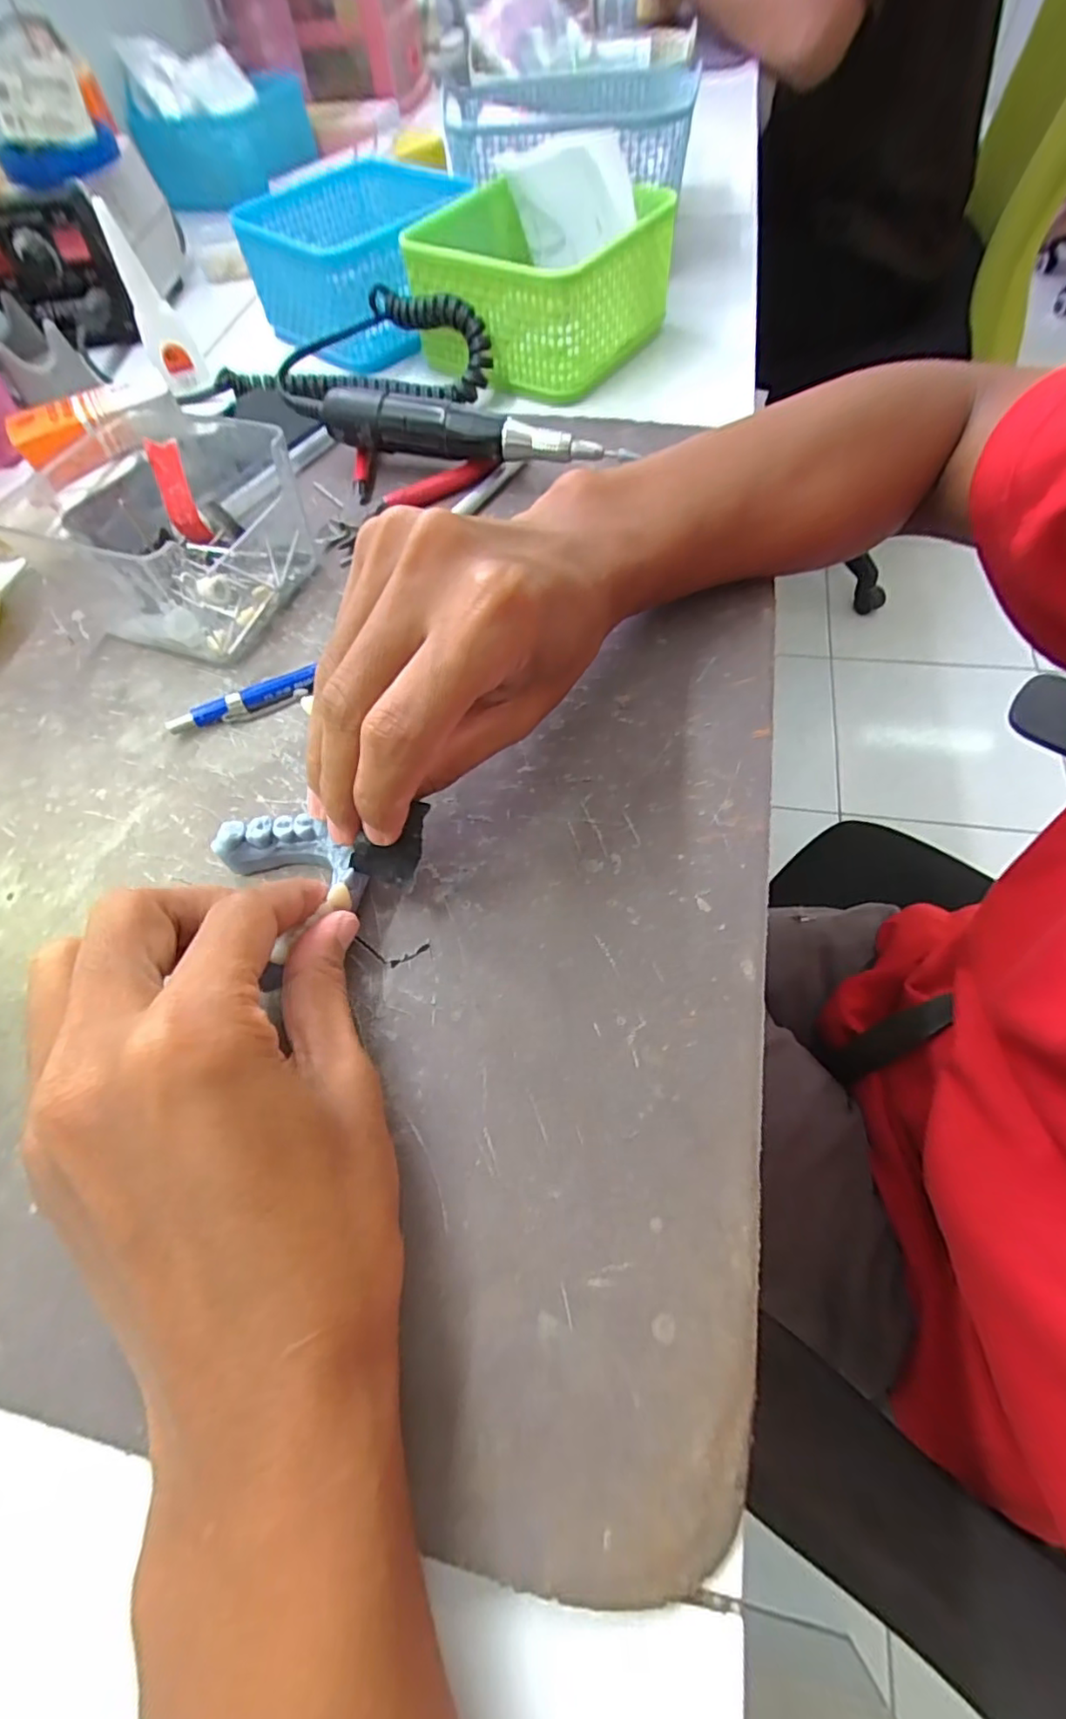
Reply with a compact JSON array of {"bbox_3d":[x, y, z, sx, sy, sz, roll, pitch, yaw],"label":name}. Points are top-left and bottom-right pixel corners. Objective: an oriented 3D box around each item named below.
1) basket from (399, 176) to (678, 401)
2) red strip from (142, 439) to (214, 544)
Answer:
[{"bbox_3d":[-0.006,-0.368,0.387,0.143,0.065,0.135,30,68,18],"label":"basket"},{"bbox_3d":[-0.174,-0.178,0.295,0.021,0.043,0.006,12,42,19],"label":"red strip"}]

